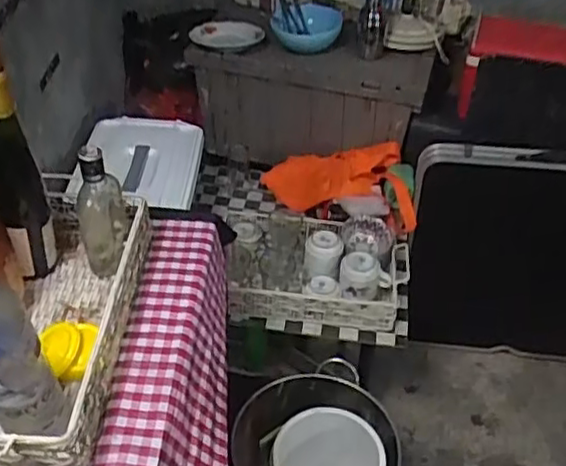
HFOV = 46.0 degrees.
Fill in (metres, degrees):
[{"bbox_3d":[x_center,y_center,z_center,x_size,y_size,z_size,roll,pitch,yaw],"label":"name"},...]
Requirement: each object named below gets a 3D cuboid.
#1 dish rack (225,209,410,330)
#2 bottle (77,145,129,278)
[{"bbox_3d":[0.077,0.049,1.428,0.386,0.113,0.265,5,41,3],"label":"dish rack"},{"bbox_3d":[-0.252,-0.028,0.927,0.067,0.206,0.069,-11,43,-15],"label":"bottle"}]

